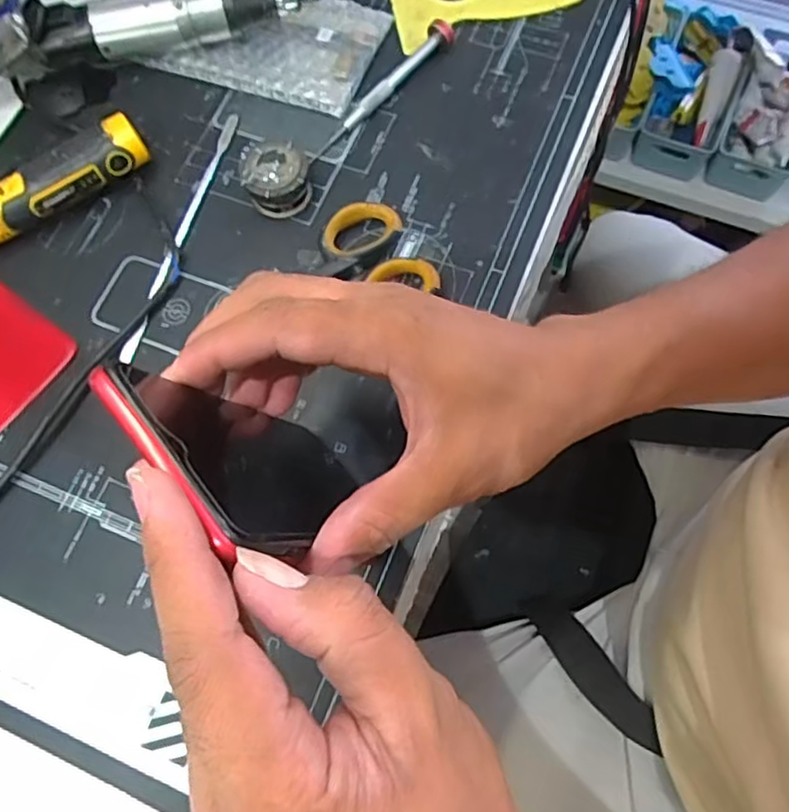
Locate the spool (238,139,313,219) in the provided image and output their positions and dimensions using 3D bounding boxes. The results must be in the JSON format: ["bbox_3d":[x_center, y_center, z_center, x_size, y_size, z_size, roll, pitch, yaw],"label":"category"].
[{"bbox_3d":[-0.067,-0.130,0.377,0.036,0.024,0.035,-1,71,2],"label":"spool"}]

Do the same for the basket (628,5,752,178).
[{"bbox_3d":[0.419,-0.454,0.934,0.126,0.085,0.241,21,73,7],"label":"basket"}]

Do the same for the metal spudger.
[{"bbox_3d":[-0.122,-0.102,0.380,0.008,0.005,0.169,14,72,7],"label":"metal spudger"}]

